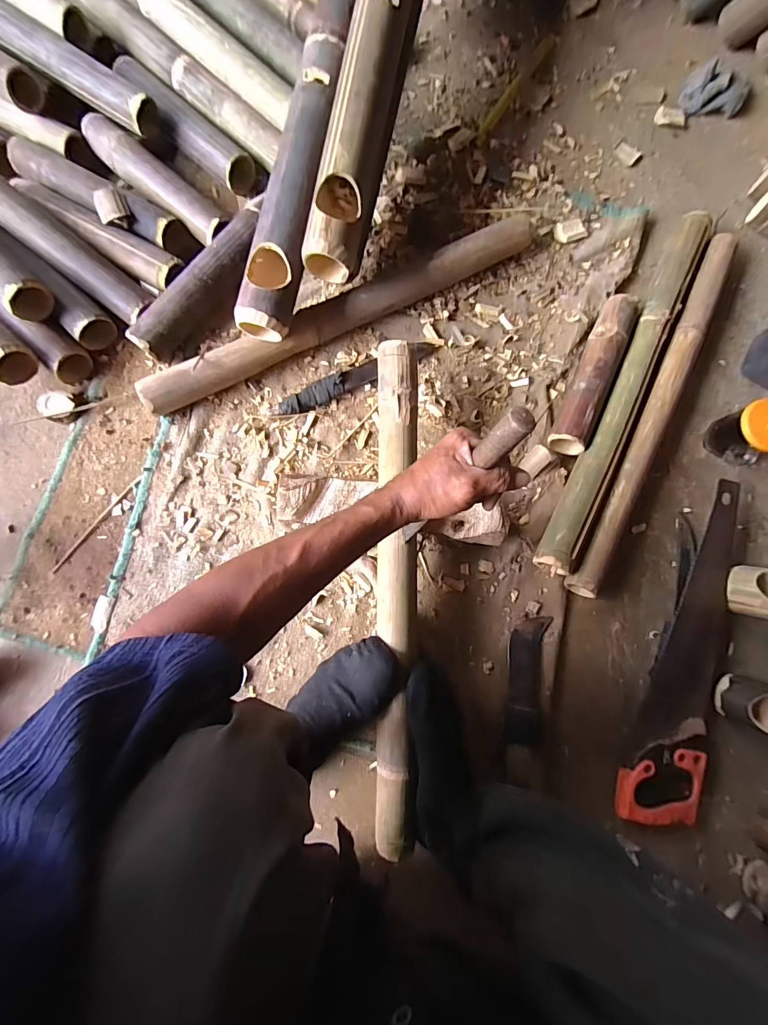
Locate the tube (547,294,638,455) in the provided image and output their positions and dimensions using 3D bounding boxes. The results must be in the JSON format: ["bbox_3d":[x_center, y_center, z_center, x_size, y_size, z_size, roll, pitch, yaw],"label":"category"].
[{"bbox_3d":[0.338,-0.224,0.648,0.055,0.052,0.270,25,82,-2],"label":"tube"}]

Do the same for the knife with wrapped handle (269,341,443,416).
[{"bbox_3d":[-0.044,-0.216,0.636,0.281,0.019,0.037,-27,86,-8],"label":"knife with wrapped handle"}]

